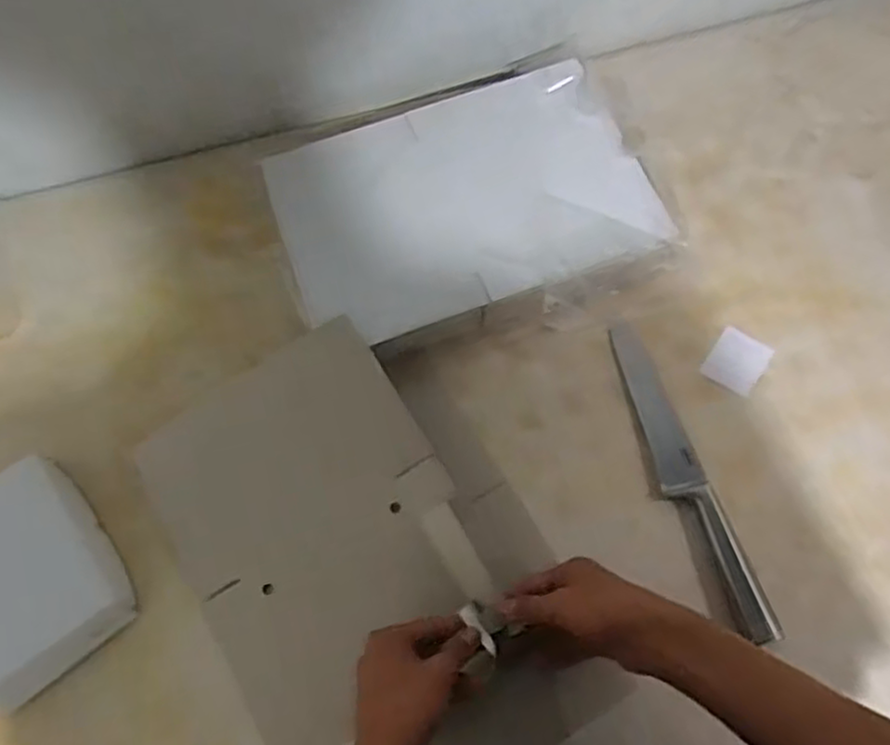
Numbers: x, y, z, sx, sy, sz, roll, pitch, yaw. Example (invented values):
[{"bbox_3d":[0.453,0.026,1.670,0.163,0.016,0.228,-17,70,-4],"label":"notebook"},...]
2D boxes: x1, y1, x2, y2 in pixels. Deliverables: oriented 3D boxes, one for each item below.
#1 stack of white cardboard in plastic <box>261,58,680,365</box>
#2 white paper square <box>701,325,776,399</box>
[{"bbox_3d":[0.025,-0.160,0.728,0.355,0.034,0.256,-22,70,-7],"label":"stack of white cardboard in plastic"},{"bbox_3d":[0.280,-0.012,0.702,0.050,0.007,0.056,34,73,13],"label":"white paper square"}]

